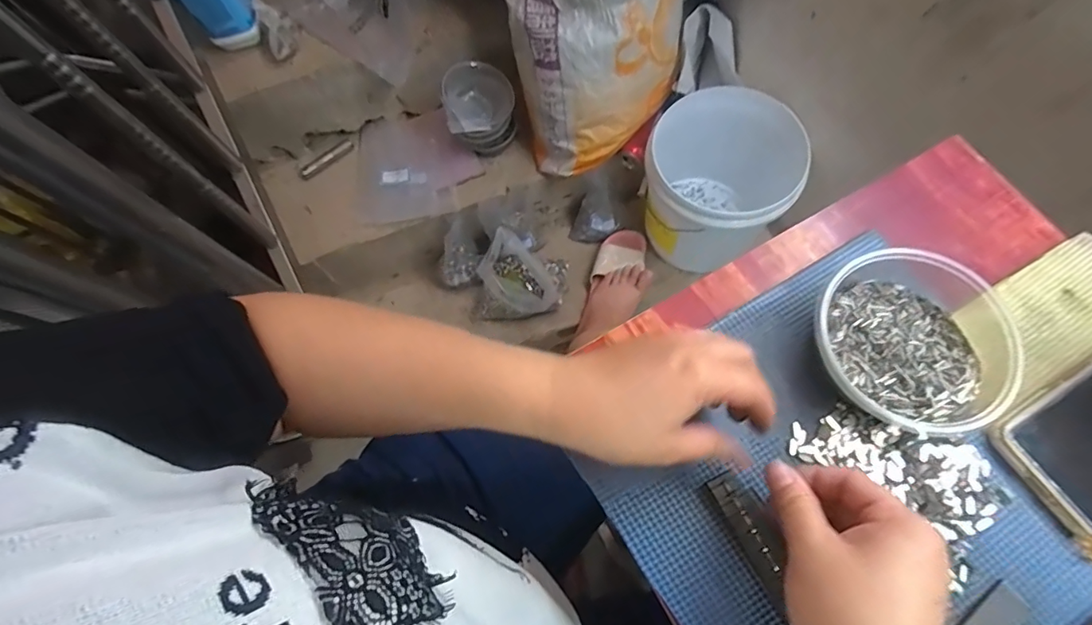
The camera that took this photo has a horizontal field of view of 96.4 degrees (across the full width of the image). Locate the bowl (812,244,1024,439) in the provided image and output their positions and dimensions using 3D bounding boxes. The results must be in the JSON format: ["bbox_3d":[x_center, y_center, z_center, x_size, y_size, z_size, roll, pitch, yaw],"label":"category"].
[{"bbox_3d":[0.230,0.019,0.310,0.111,0.042,0.111,-1,71,2],"label":"bowl"}]

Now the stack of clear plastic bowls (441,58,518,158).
[{"bbox_3d":[-0.119,-0.366,0.905,0.125,0.127,0.115,-15,71,-2],"label":"stack of clear plastic bowls"}]

